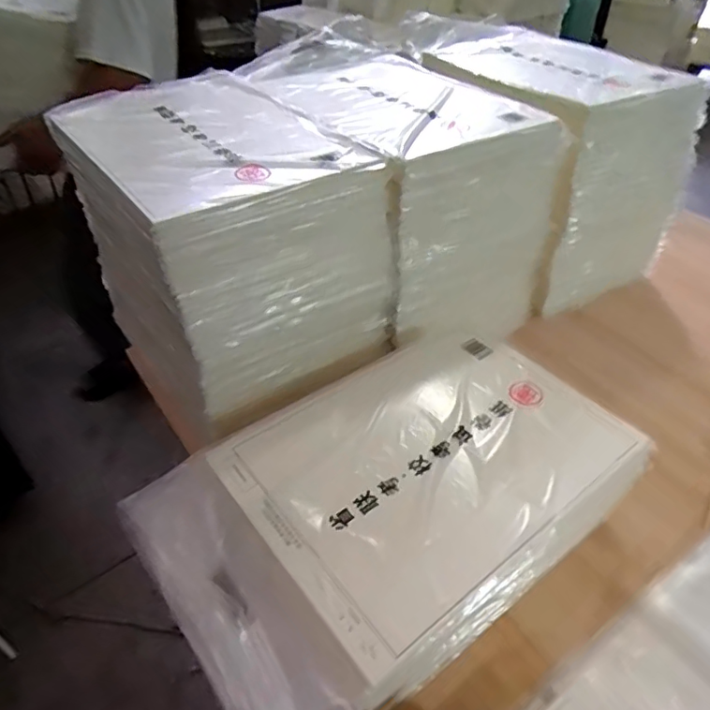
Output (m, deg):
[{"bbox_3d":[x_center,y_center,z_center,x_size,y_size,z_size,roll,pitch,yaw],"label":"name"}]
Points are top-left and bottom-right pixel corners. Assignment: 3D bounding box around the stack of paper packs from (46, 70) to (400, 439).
[{"bbox_3d":[-0.194,-0.179,0.778,0.280,0.286,0.453,-26,49,-26],"label":"stack of paper packs"}]

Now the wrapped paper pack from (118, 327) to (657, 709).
[{"bbox_3d":[0.044,0.169,0.593,0.462,0.153,0.273,-27,49,-27],"label":"wrapped paper pack"}]

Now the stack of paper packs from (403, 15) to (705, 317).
[{"bbox_3d":[0.305,-0.356,1.025,0.315,0.351,0.483,-25,48,-25],"label":"stack of paper packs"}]

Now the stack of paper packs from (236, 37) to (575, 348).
[{"bbox_3d":[0.049,-0.273,0.894,0.305,0.305,0.471,-24,48,-25],"label":"stack of paper packs"}]

